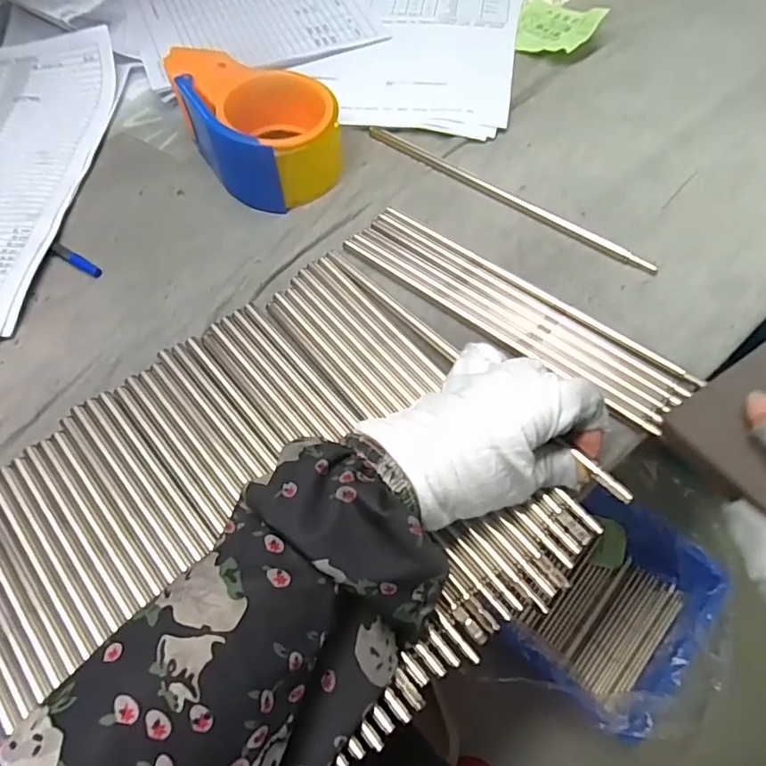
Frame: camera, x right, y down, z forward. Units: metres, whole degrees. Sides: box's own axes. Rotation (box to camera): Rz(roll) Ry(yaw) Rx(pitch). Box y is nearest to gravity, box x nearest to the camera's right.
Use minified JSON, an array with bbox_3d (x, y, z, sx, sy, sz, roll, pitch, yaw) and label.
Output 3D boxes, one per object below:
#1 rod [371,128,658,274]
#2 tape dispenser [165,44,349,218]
[{"bbox_3d":[0.084,-0.136,0.388,0.233,0.004,0.010,35,68,19],"label":"rod"},{"bbox_3d":[-0.090,-0.192,0.397,0.089,0.055,0.133,-30,64,-13],"label":"tape dispenser"}]

